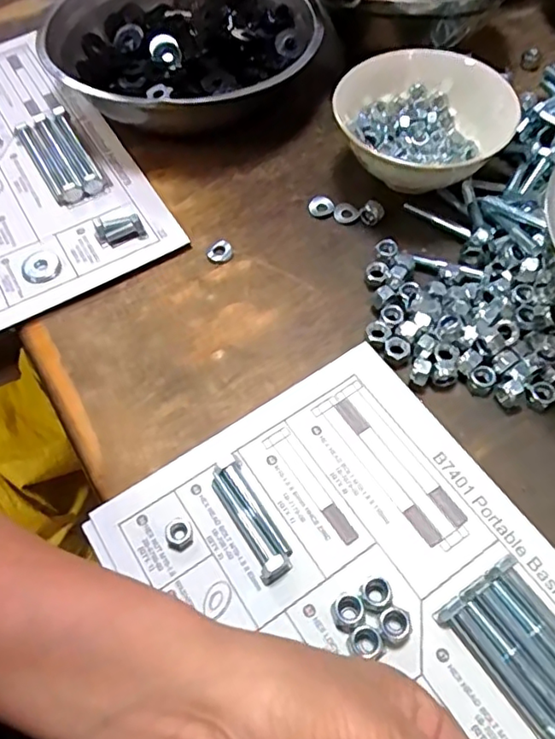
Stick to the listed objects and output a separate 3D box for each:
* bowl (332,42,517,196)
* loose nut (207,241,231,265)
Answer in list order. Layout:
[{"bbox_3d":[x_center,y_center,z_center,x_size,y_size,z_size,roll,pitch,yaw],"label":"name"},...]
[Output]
[{"bbox_3d":[0.121,-0.205,0.497,0.143,0.072,0.128,2,61,5],"label":"bowl"},{"bbox_3d":[-0.048,-0.098,0.482,0.020,0.004,0.020,-10,60,-2],"label":"loose nut"}]

